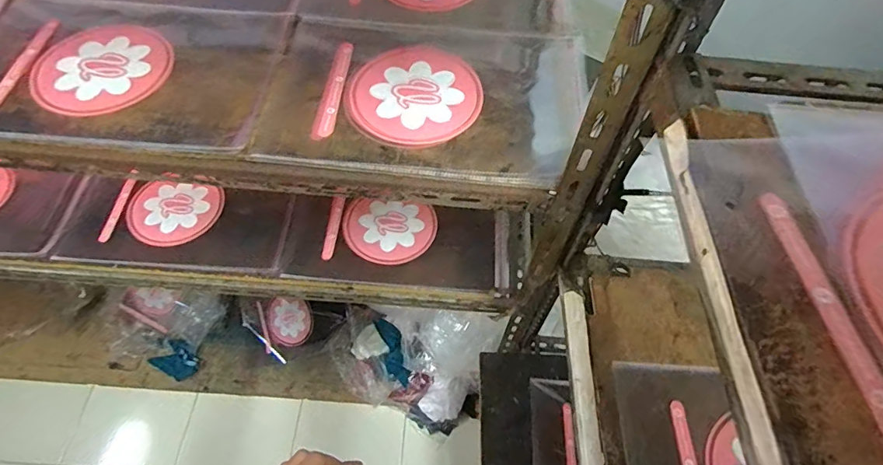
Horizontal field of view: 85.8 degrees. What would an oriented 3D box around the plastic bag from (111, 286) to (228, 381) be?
[{"bbox_3d":[-0.808,0.275,1.398,0.276,0.039,0.256,18,91,0],"label":"plastic bag"}]

